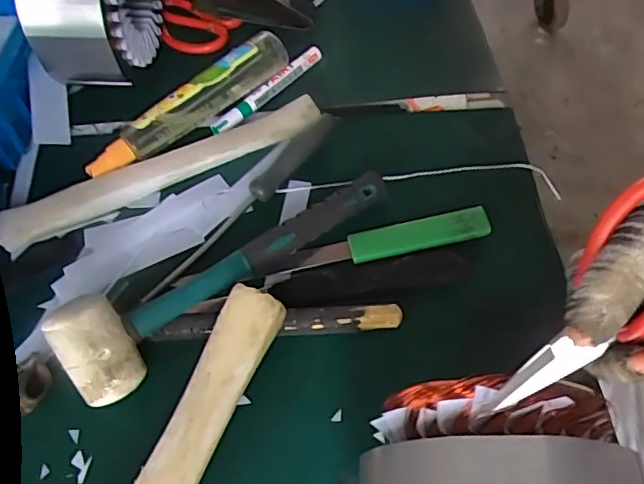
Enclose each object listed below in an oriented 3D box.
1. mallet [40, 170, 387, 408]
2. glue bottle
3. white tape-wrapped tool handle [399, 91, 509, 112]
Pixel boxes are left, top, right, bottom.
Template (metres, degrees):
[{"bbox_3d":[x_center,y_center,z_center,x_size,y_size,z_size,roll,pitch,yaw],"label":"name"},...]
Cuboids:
[{"bbox_3d":[-0.065,0.014,0.443,0.282,0.065,0.064,-35,65,-16],"label":"mallet"},{"bbox_3d":[-0.123,-0.132,0.536,0.215,0.035,0.035,-39,66,-18],"label":"glue bottle"},{"bbox_3d":[0.132,-0.140,0.573,0.108,0.015,0.013,-8,60,-2],"label":"white tape-wrapped tool handle"}]

